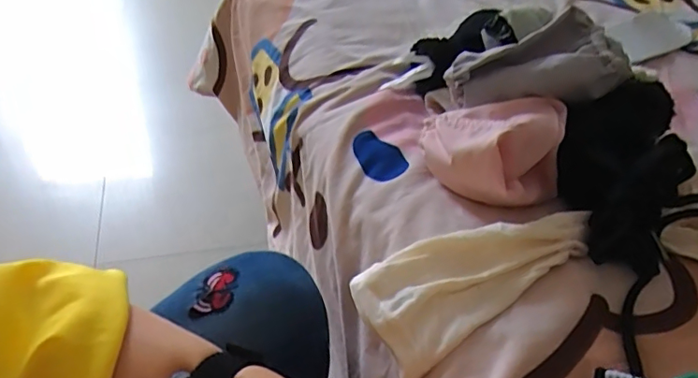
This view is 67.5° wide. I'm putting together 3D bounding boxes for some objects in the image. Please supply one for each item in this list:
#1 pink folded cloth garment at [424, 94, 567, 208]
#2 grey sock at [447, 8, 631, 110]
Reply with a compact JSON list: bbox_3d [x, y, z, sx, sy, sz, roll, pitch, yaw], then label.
[{"bbox_3d":[0.112,-0.028,0.404,0.106,0.067,0.089,8,43,1],"label":"pink folded cloth garment"},{"bbox_3d":[0.154,-0.101,0.427,0.140,0.040,0.065,-12,44,3],"label":"grey sock"}]

